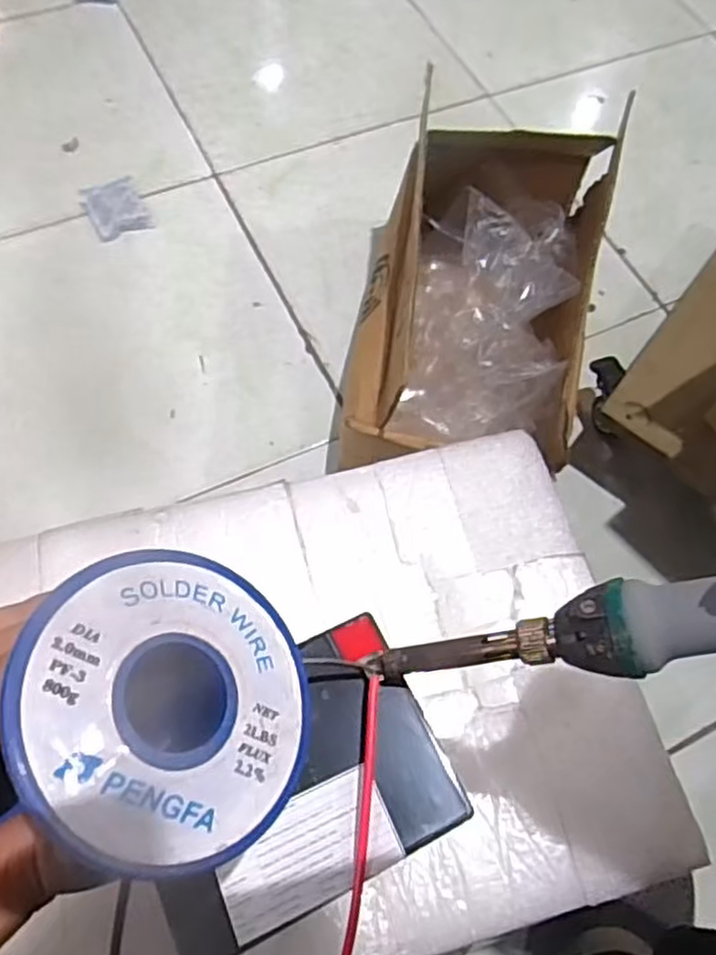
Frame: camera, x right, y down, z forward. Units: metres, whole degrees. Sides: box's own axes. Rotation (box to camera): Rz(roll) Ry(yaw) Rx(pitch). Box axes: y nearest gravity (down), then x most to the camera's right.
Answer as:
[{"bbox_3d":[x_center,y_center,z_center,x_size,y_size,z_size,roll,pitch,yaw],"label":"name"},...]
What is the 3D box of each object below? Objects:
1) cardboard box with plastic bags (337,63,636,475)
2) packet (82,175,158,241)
[{"bbox_3d":[0.118,-0.194,0.721,0.210,0.179,0.407,10,65,1],"label":"cardboard box with plastic bags"},{"bbox_3d":[-0.285,-0.316,0.846,0.065,0.016,0.077,-24,69,-13],"label":"packet"}]

